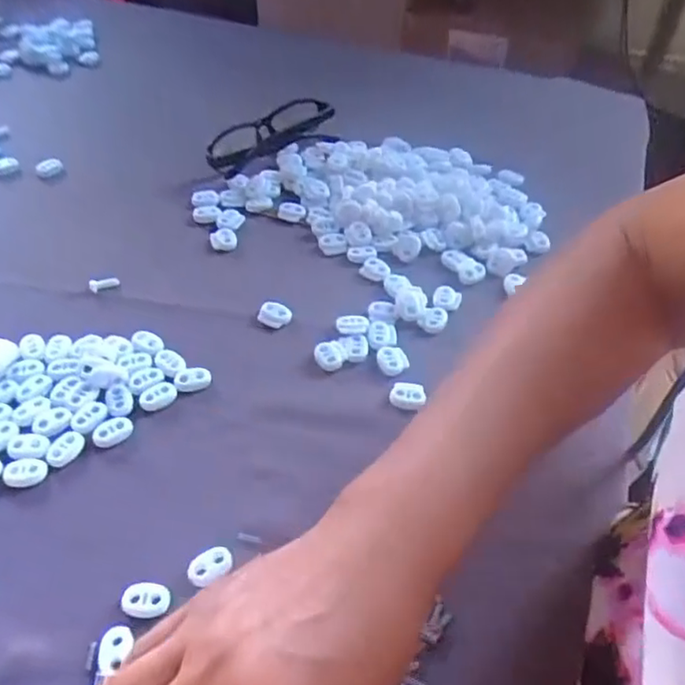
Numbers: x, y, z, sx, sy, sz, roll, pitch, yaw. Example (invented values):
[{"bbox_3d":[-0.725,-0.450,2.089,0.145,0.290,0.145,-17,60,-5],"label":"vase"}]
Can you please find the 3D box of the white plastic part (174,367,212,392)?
[{"bbox_3d":[-0.094,0.022,0.395,0.022,0.004,0.017,-14,50,-15],"label":"white plastic part"}]

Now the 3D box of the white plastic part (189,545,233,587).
[{"bbox_3d":[-0.067,0.112,0.318,0.023,0.004,0.014,-25,53,-22],"label":"white plastic part"}]

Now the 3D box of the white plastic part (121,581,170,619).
[{"bbox_3d":[-0.096,0.123,0.304,0.023,0.004,0.016,2,48,0],"label":"white plastic part"}]

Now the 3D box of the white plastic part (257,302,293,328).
[{"bbox_3d":[-0.046,-0.019,0.433,0.022,0.007,0.017,7,48,4],"label":"white plastic part"}]

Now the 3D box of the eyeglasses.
[{"bbox_3d":[-0.063,-0.186,0.560,0.131,0.030,0.047,-28,54,-25],"label":"eyeglasses"}]

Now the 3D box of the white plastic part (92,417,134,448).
[{"bbox_3d":[-0.134,0.051,0.367,0.023,0.004,0.016,-24,53,-22],"label":"white plastic part"}]

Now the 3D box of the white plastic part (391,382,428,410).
[{"bbox_3d":[0.040,0.032,0.390,0.020,0.006,0.017,-2,48,-4],"label":"white plastic part"}]

